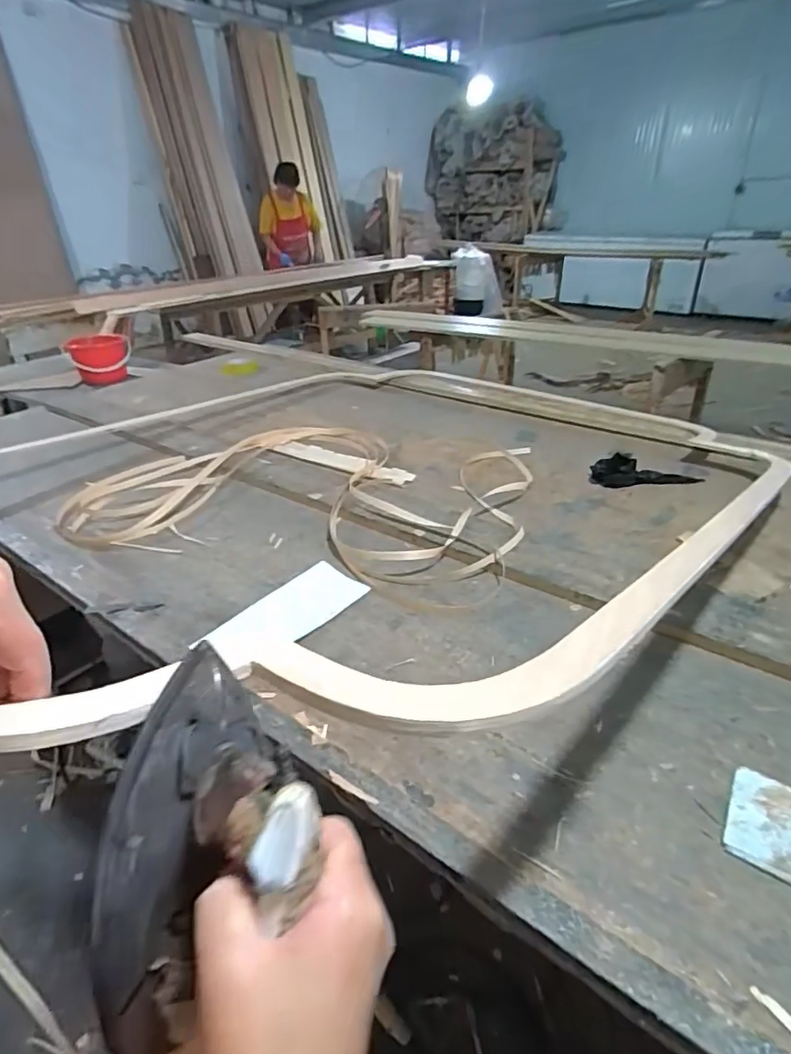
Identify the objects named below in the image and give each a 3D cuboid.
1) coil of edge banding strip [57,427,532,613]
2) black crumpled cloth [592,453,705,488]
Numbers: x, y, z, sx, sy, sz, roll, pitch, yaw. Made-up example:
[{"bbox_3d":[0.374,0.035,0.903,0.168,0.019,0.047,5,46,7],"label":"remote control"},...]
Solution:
[{"bbox_3d":[-0.185,-0.070,1.074,0.820,0.061,0.573,8,27,14],"label":"coil of edge banding strip"},{"bbox_3d":[0.483,-0.107,1.082,0.205,0.064,0.036,-2,30,-1],"label":"black crumpled cloth"}]

